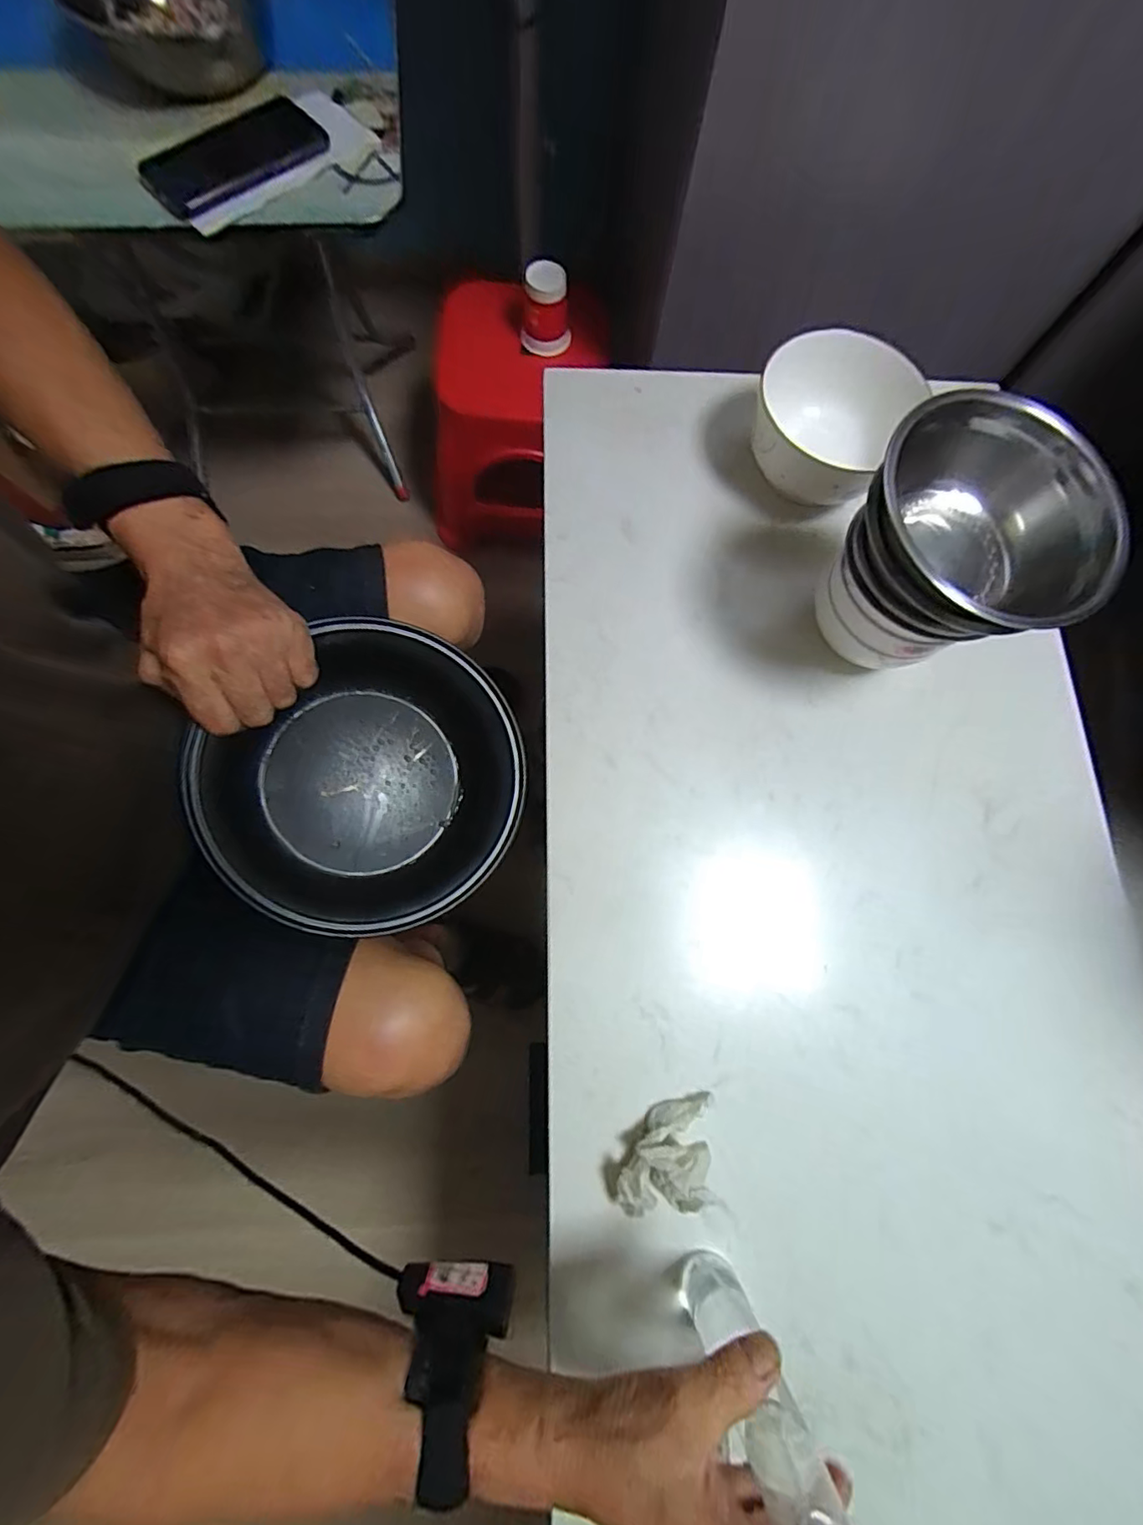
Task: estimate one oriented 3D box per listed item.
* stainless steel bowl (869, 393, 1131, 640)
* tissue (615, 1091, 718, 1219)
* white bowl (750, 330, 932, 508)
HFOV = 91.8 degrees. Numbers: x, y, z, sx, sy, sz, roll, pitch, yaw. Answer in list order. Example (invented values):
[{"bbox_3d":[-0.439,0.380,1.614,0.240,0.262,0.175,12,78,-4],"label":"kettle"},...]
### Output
[{"bbox_3d":[0.281,-0.160,0.379,0.145,0.081,0.159,0,77,-2],"label":"stainless steel bowl"},{"bbox_3d":[0.067,0.283,0.391,0.068,0.042,0.071,2,77,-1],"label":"tissue"},{"bbox_3d":[0.225,-0.305,0.513,0.117,0.088,0.125,0,77,-2],"label":"white bowl"}]

